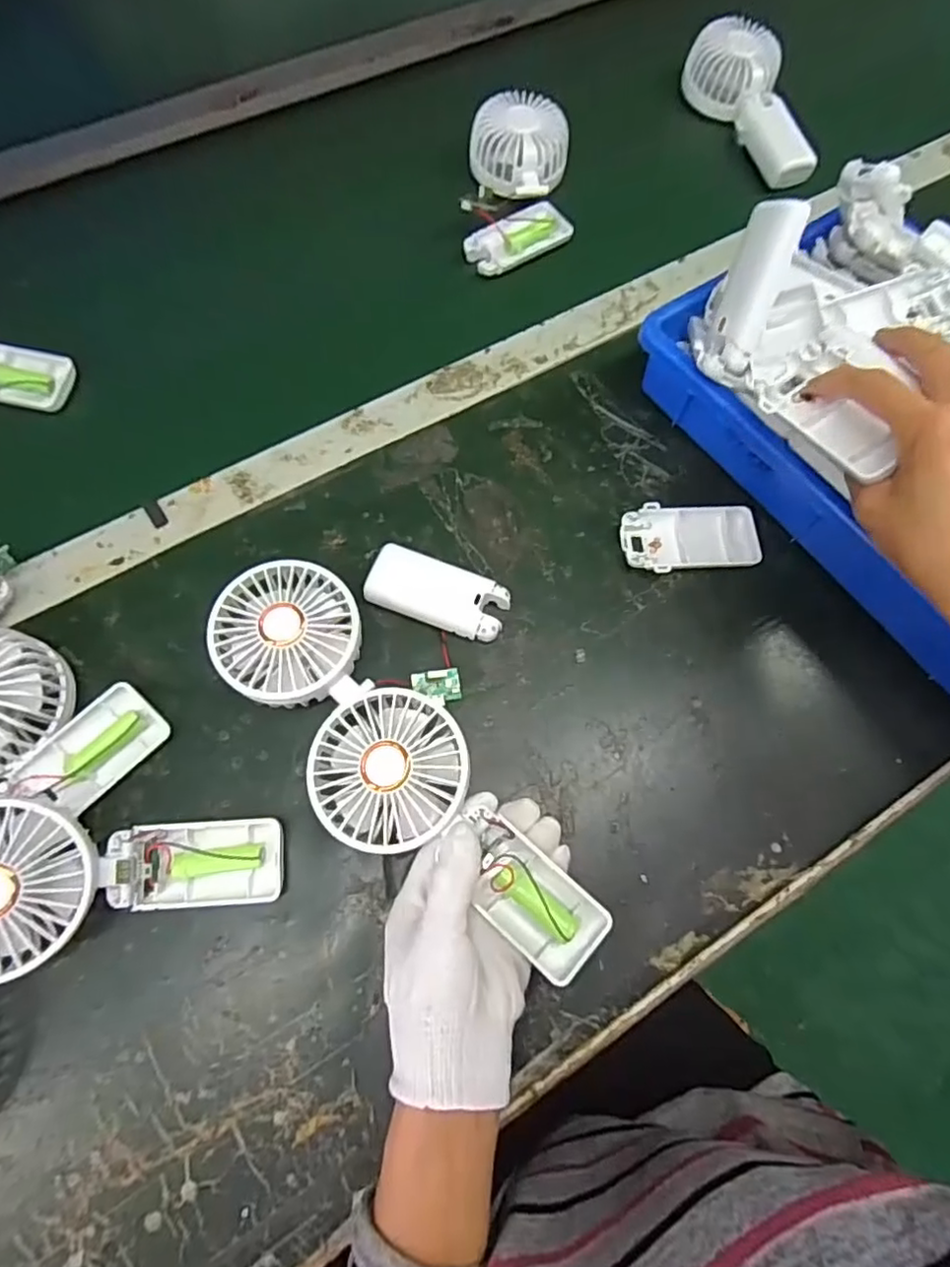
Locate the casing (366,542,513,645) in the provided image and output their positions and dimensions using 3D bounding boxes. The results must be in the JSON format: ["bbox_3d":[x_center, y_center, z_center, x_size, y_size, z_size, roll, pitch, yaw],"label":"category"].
[{"bbox_3d":[-0.025,-0.027,0.418,0.092,0.015,0.045,19,70,5],"label":"casing"}]

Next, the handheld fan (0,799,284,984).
[{"bbox_3d":[-0.197,0.125,0.324,0.176,0.063,0.084,-7,70,-4],"label":"handheld fan"}]

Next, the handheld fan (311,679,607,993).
[{"bbox_3d":[-0.011,0.107,0.342,0.183,0.029,0.080,41,74,8],"label":"handheld fan"}]

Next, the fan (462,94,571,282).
[{"bbox_3d":[0.039,-0.392,0.555,0.091,0.055,0.163,6,70,1],"label":"fan"}]

